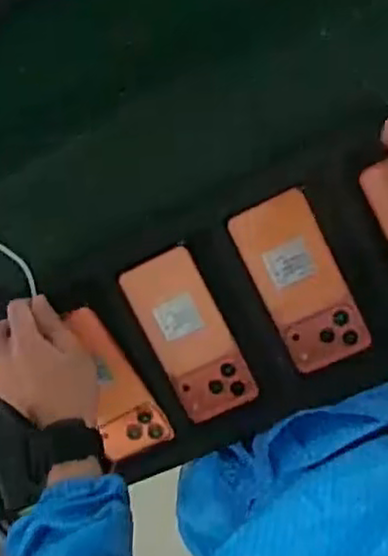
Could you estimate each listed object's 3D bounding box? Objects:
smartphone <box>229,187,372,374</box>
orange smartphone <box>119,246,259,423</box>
[{"bbox_3d":[0.101,0.004,0.667,0.076,0.013,0.163,-26,95,8],"label":"smartphone"},{"bbox_3d":[-0.004,0.055,0.686,0.072,0.010,0.163,-27,95,8],"label":"orange smartphone"}]

